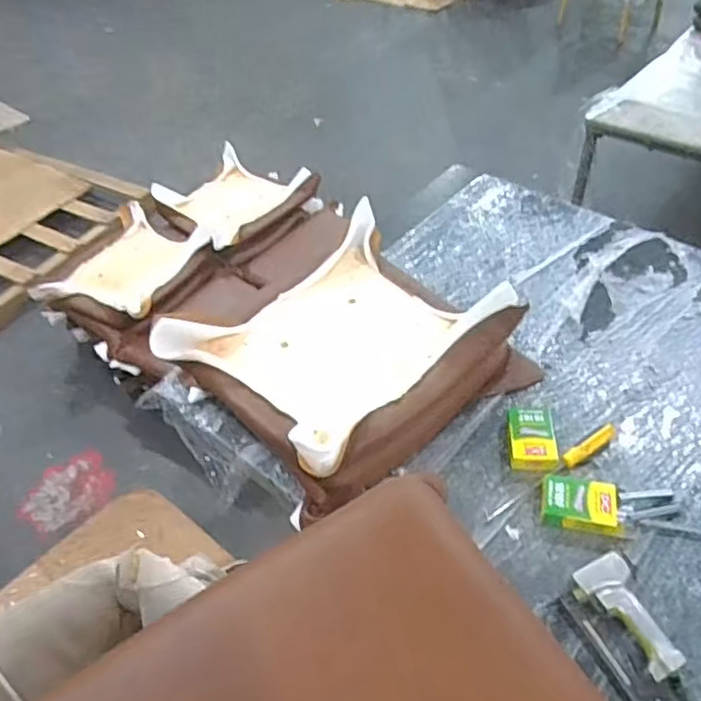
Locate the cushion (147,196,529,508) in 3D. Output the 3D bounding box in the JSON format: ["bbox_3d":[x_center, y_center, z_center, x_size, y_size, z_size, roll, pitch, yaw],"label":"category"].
[{"bbox_3d":[0.001,0.006,1.192,0.509,0.176,0.460,-37,55,-27],"label":"cushion"}]

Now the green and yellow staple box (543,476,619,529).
[{"bbox_3d":[0.370,0.246,1.019,0.116,0.044,0.092,5,48,10],"label":"green and yellow staple box"}]

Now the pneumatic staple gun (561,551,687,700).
[{"bbox_3d":[0.387,0.394,0.883,0.126,0.042,0.192,-20,49,-12],"label":"pneumatic staple gun"}]

